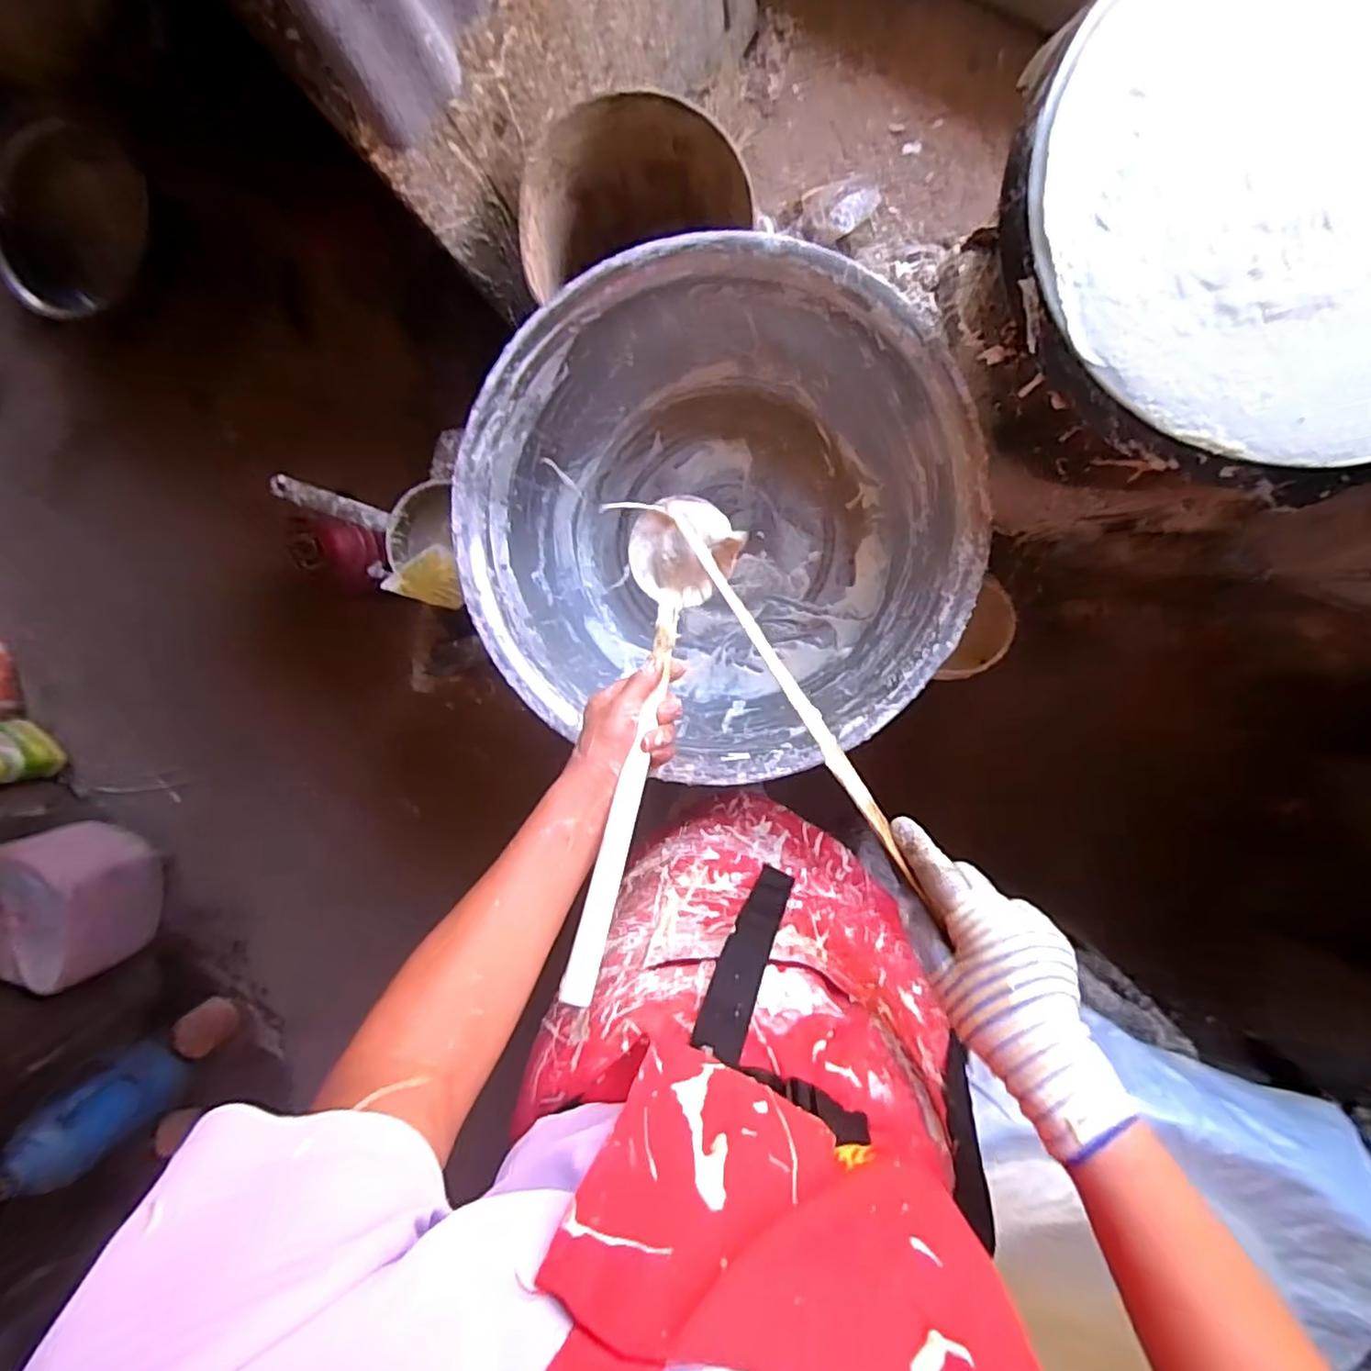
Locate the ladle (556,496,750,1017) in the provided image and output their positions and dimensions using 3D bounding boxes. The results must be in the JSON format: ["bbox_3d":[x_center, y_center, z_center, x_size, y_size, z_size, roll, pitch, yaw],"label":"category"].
[{"bbox_3d":[-0.024,0.021,0.494,0.090,0.064,0.399,7,60,4],"label":"ladle"}]

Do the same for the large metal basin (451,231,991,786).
[{"bbox_3d":[0.030,-0.181,0.705,0.494,0.202,0.476,1,99,5],"label":"large metal basin"}]

